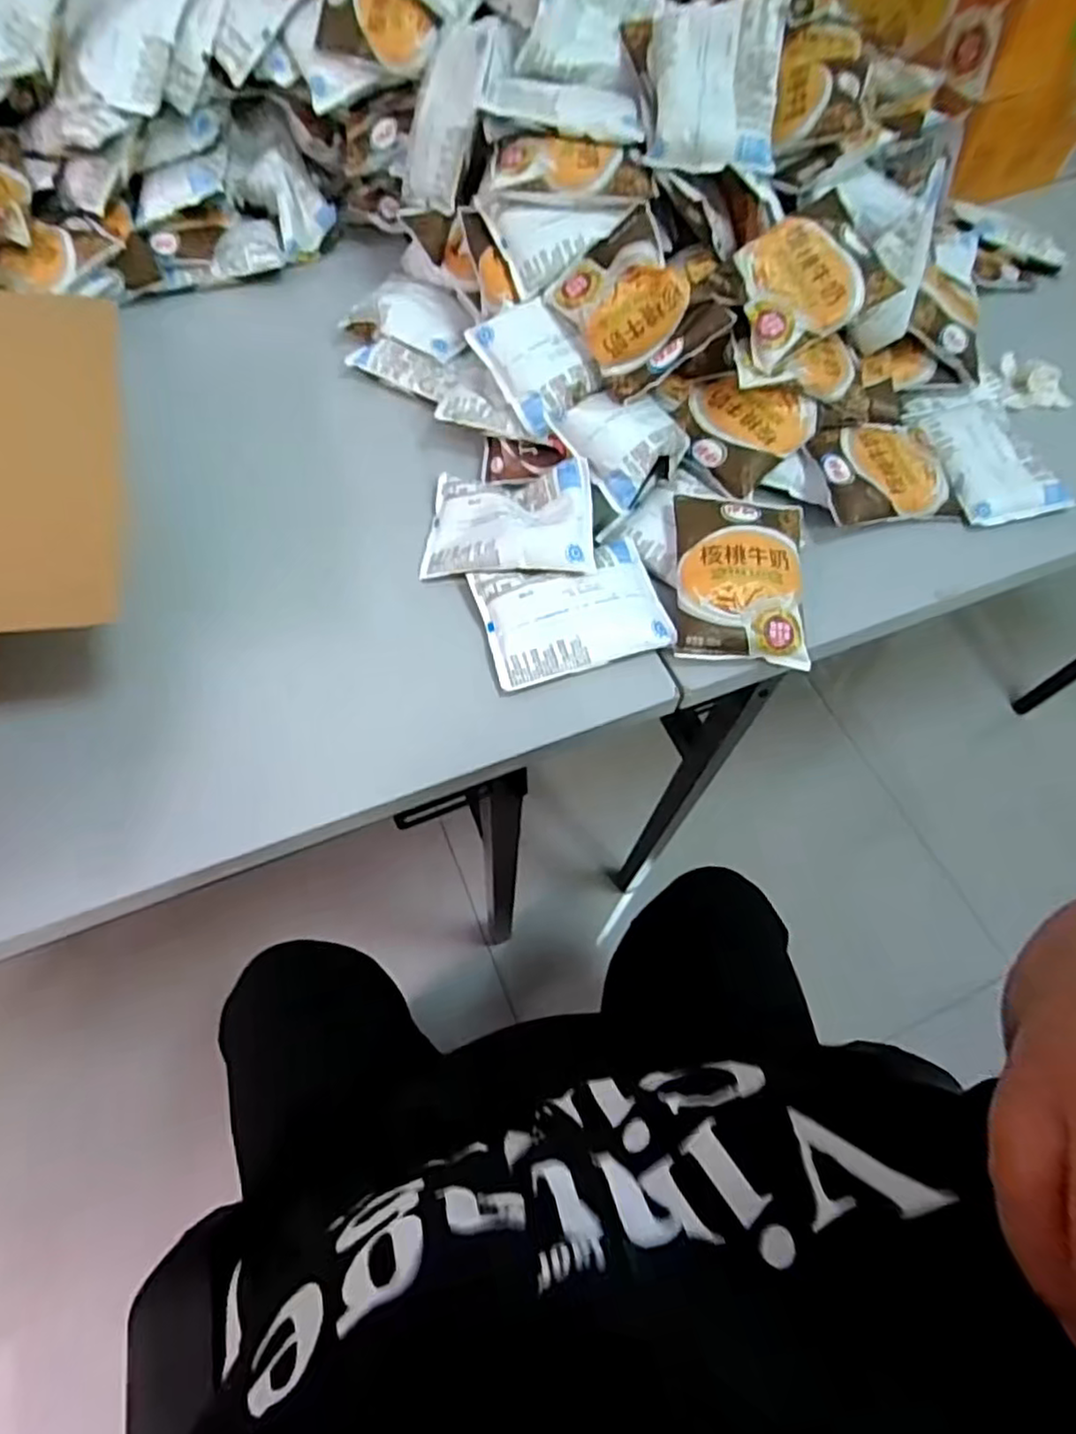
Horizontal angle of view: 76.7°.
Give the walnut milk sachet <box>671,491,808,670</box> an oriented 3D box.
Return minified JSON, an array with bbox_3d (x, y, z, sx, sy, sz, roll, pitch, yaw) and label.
[{"bbox_3d":[0.148,-0.103,0.495,0.092,0.019,0.126,2,74,3],"label":"walnut milk sachet"}]

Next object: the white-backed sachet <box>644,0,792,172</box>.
[{"bbox_3d":[0.131,-0.469,0.506,0.092,0.018,0.118,4,93,4],"label":"white-backed sachet"}]

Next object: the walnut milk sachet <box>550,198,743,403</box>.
[{"bbox_3d":[0.074,-0.308,0.508,0.094,0.023,0.110,-34,91,16],"label":"walnut milk sachet"}]

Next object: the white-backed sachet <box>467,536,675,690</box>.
[{"bbox_3d":[0.025,-0.078,0.486,0.127,0.022,0.094,-14,63,-10],"label":"white-backed sachet"}]

